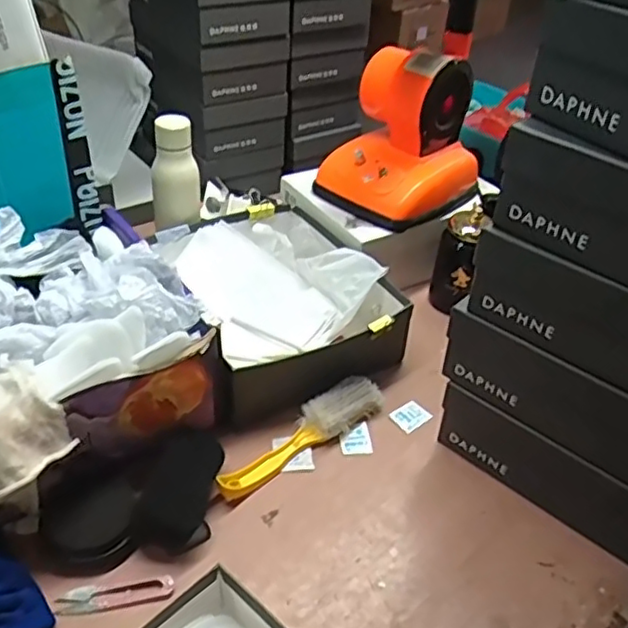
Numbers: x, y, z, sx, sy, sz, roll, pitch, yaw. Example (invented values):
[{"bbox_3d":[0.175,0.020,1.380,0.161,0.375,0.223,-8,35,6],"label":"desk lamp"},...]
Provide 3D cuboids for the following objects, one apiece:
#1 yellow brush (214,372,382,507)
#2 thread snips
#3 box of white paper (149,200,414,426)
[{"bbox_3d":[-0.017,0.134,0.751,0.224,0.034,0.057,-24,46,-32],"label":"yellow brush"},{"bbox_3d":[-0.182,0.259,0.606,0.103,0.010,0.028,-2,38,-8],"label":"thread snips"},{"bbox_3d":[-0.055,-0.024,0.893,0.260,0.097,0.320,-14,41,-22],"label":"box of white paper"}]

